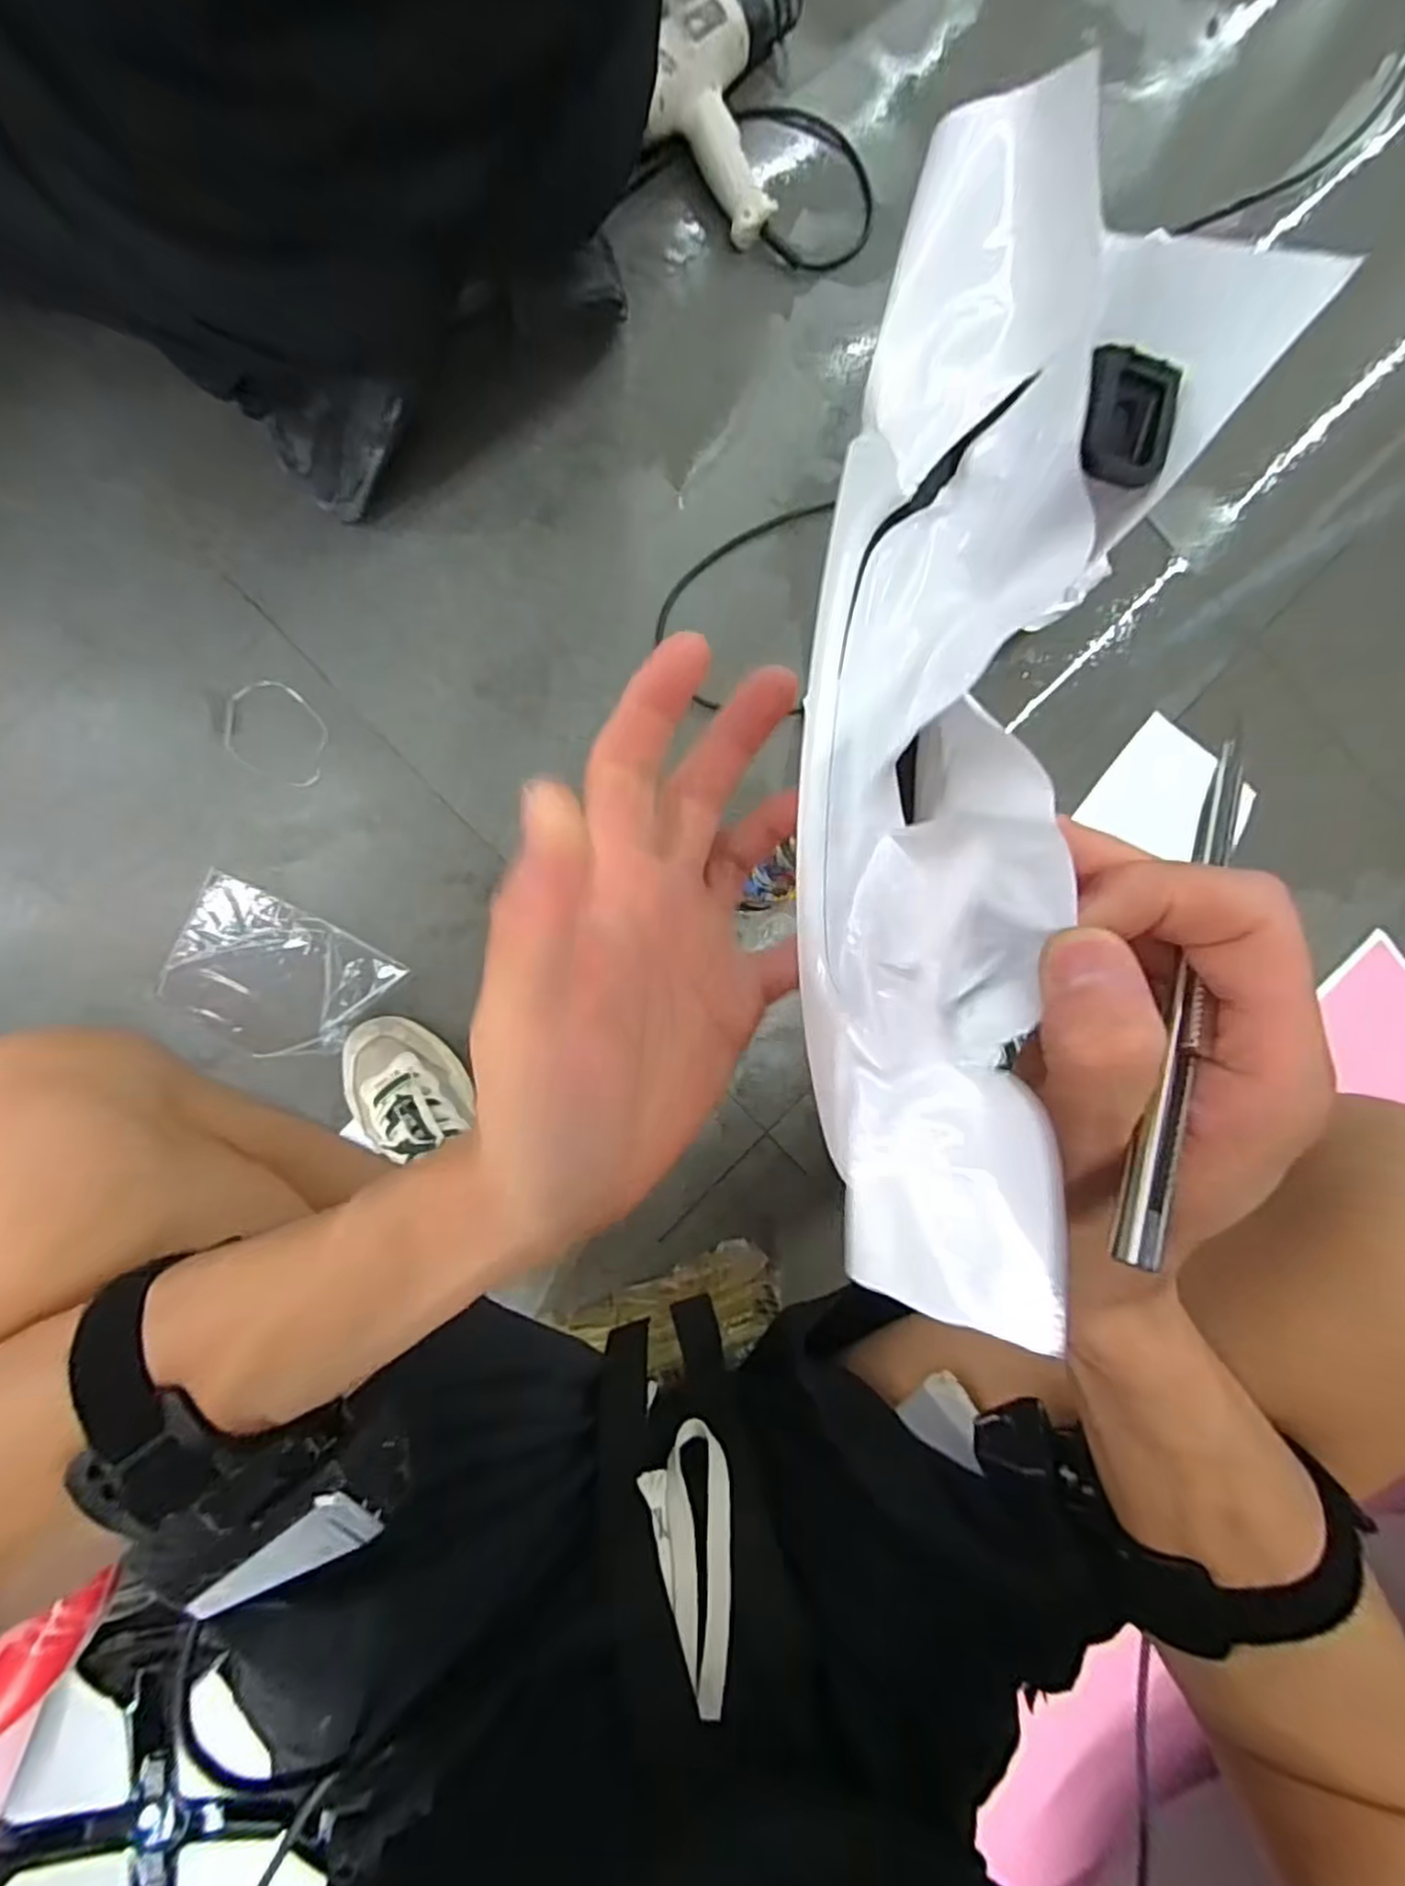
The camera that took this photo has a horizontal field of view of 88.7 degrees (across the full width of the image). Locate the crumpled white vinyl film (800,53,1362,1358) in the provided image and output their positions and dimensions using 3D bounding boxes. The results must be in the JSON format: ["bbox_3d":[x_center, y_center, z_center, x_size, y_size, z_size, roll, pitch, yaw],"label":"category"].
[{"bbox_3d":[0.060,-0.034,0.160,0.056,0.077,0.220,1,102,-6],"label":"crumpled white vinyl film"}]

